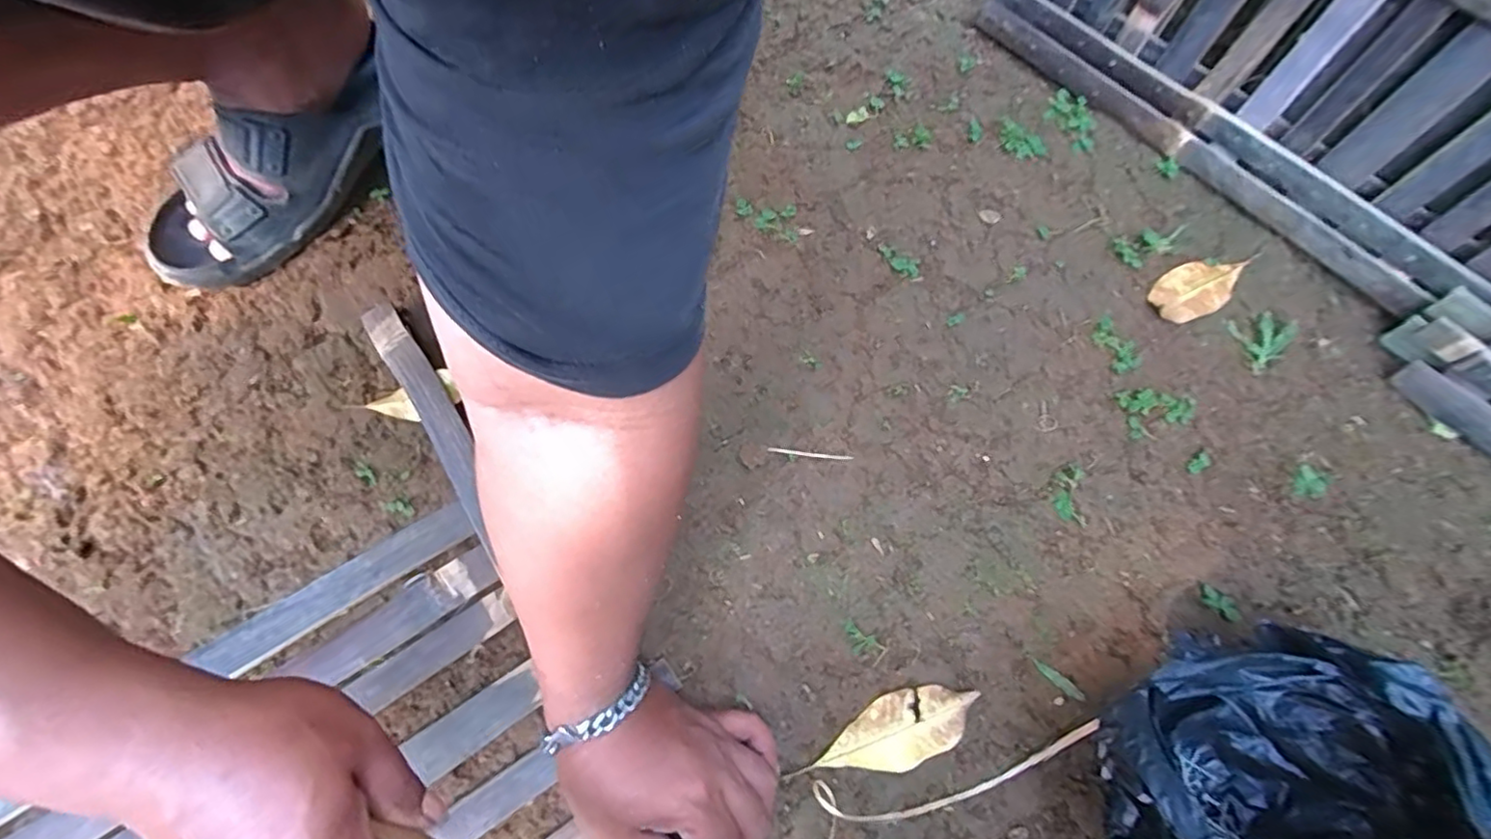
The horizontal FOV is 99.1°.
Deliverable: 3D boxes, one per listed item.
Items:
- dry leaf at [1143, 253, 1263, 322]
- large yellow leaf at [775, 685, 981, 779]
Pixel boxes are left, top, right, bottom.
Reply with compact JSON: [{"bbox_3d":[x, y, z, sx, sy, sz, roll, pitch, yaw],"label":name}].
[{"bbox_3d":[0.414,-0.123,0.574,0.107,0.008,0.050,-25,70,-14],"label":"dry leaf"},{"bbox_3d":[0.094,0.208,0.414,0.121,0.010,0.044,-24,69,-13],"label":"large yellow leaf"}]

